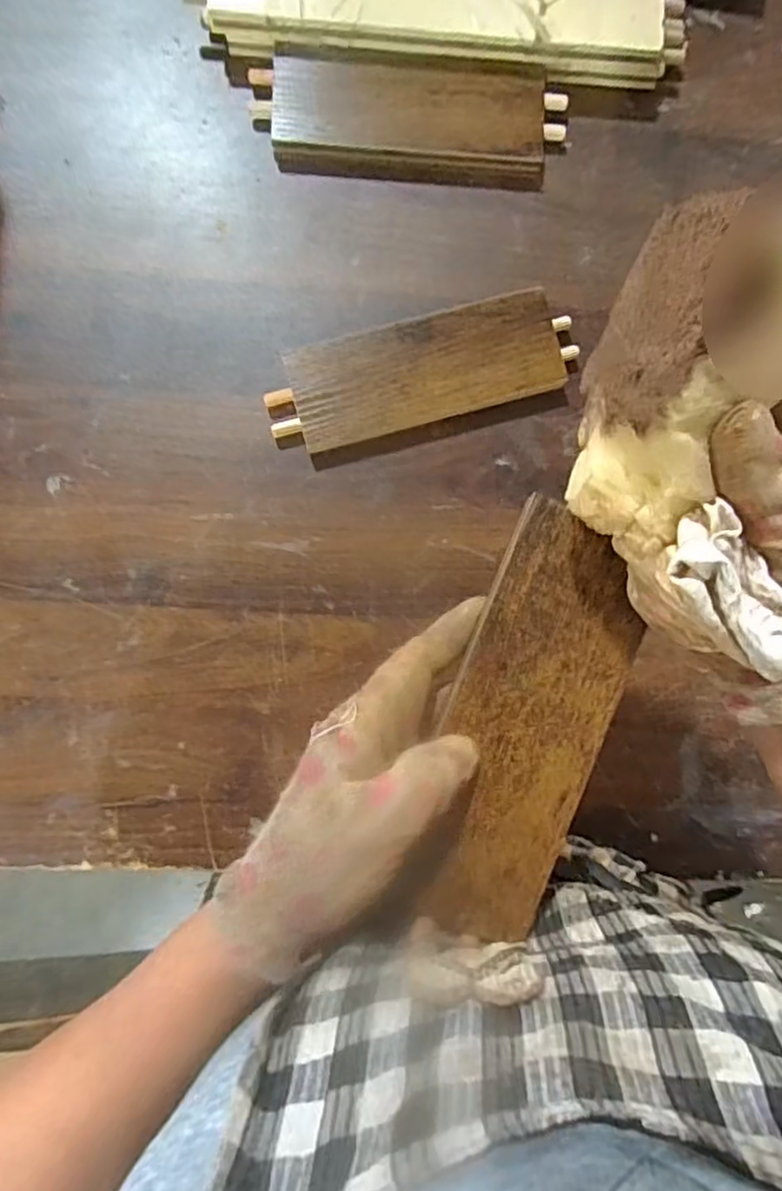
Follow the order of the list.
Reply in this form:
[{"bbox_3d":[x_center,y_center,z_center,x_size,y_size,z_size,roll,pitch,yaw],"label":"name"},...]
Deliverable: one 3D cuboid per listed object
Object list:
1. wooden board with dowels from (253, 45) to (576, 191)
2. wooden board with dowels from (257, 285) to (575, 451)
[{"bbox_3d":[0.013,-0.312,0.417,0.197,0.020,0.066,1,90,-4],"label":"wooden board with dowels"},{"bbox_3d":[0.018,-0.146,0.418,0.192,0.020,0.067,-15,91,-4],"label":"wooden board with dowels"}]

